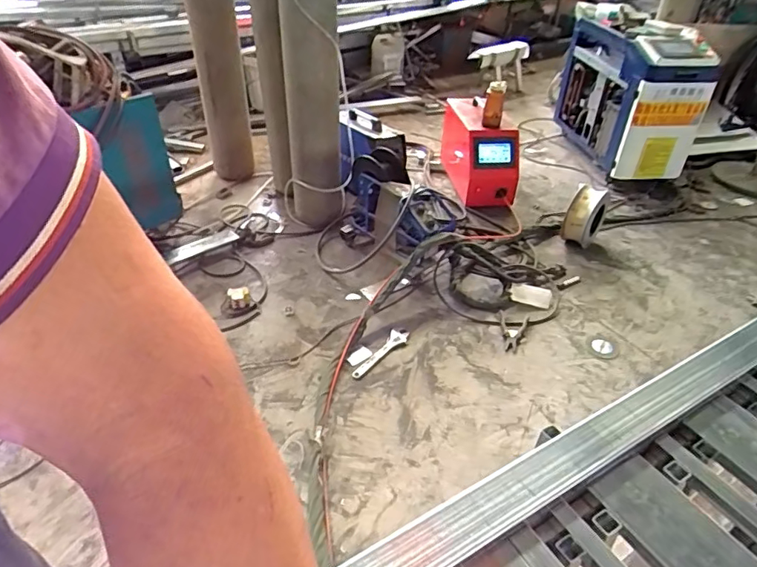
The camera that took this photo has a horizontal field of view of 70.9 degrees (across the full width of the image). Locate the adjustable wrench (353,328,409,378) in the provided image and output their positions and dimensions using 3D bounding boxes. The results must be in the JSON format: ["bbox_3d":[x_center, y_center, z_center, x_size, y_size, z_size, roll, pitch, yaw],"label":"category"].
[{"bbox_3d":[0.006,0.242,1.860,0.058,0.012,0.277,27,45,29],"label":"adjustable wrench"}]

